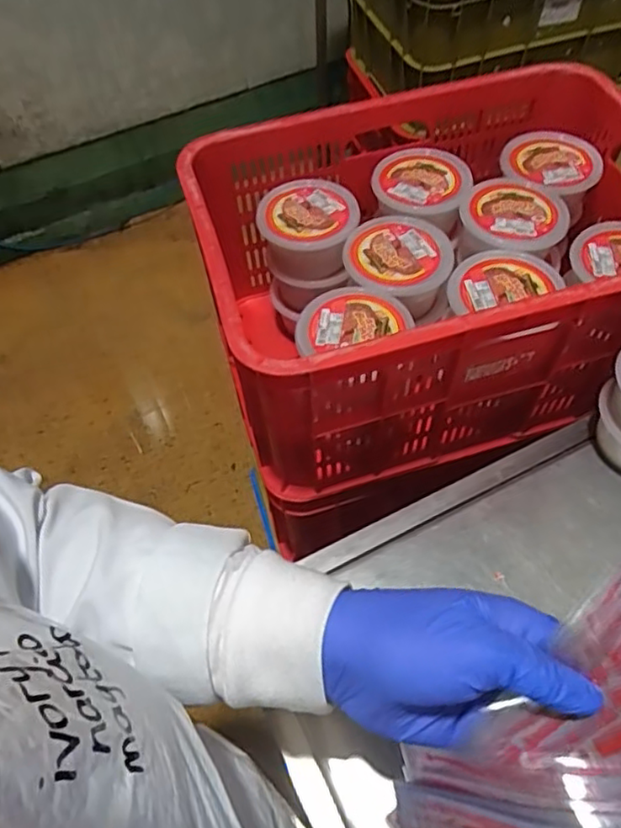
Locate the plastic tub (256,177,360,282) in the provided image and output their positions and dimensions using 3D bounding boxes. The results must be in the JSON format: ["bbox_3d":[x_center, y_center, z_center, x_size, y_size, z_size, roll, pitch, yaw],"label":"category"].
[{"bbox_3d":[-0.003,-0.217,0.739,0.117,0.073,0.108,-1,54,1],"label":"plastic tub"}]

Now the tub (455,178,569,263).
[{"bbox_3d":[0.229,-0.209,0.718,0.115,0.082,0.111,9,55,8],"label":"tub"}]

